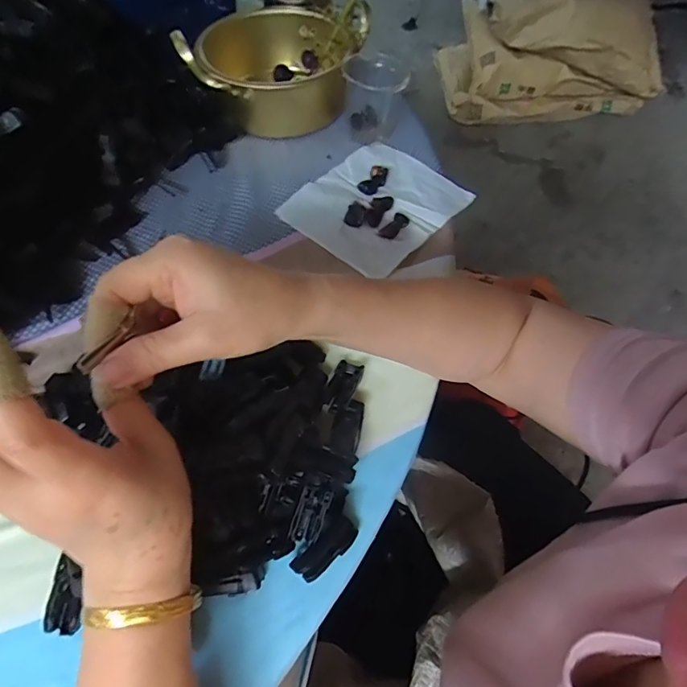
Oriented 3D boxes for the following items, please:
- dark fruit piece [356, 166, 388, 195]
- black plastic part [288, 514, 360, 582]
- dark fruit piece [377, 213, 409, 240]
[{"bbox_3d":[0.031,-0.170,0.480,0.020,0.007,0.039,30,63,15],"label":"dark fruit piece"},{"bbox_3d":[-0.011,0.135,0.306,0.047,0.012,0.018,-37,67,-21],"label":"black plastic part"},{"bbox_3d":[0.049,-0.113,0.450,0.017,0.005,0.036,35,64,17],"label":"dark fruit piece"}]

